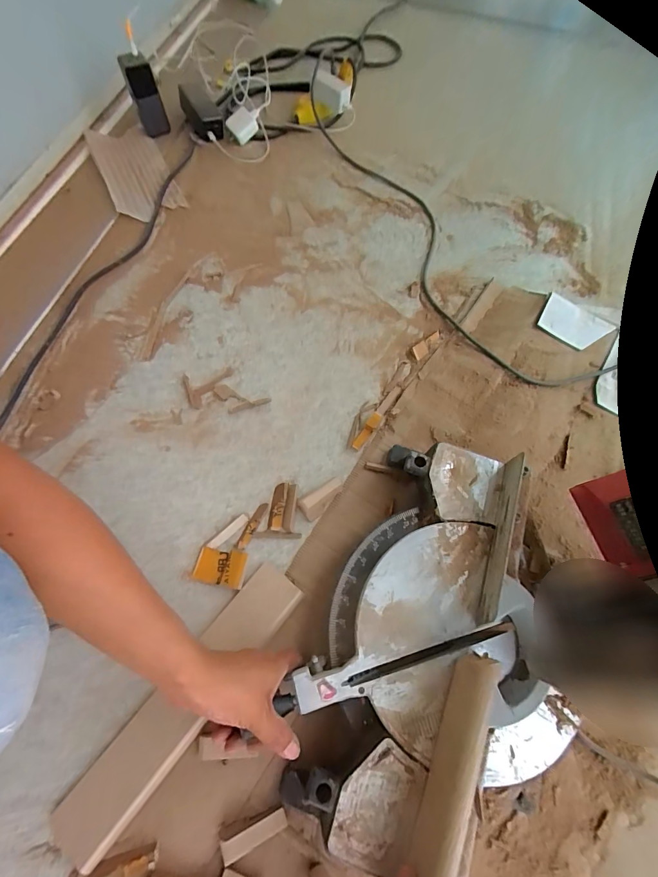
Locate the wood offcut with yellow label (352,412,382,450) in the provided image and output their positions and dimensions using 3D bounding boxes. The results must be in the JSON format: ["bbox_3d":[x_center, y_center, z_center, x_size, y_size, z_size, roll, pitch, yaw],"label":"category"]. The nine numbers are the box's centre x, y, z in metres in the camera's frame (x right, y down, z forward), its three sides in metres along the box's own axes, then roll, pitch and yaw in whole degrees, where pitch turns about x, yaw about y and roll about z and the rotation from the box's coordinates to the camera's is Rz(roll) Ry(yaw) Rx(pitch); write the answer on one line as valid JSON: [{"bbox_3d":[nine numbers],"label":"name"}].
[{"bbox_3d":[0.060,-0.011,0.606,0.017,0.010,0.069,31,70,12],"label":"wood offcut with yellow label"}]

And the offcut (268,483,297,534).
[{"bbox_3d":[-0.066,0.099,0.555,0.034,0.015,0.066,5,67,1],"label":"offcut"}]

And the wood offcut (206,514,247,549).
[{"bbox_3d":[-0.141,0.131,0.540,0.063,0.004,0.012,-40,73,-16],"label":"wood offcut"}]

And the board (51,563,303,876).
[{"bbox_3d":[-0.172,0.312,0.465,0.069,0.008,0.349,37,71,14],"label":"board"}]

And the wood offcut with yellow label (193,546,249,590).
[{"bbox_3d":[-0.146,0.171,0.519,0.069,0.012,0.047,11,67,4],"label":"wood offcut with yellow label"}]

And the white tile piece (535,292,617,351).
[{"bbox_3d":[0.431,-0.200,0.678,0.117,0.007,0.081,32,71,3],"label":"white tile piece"}]

